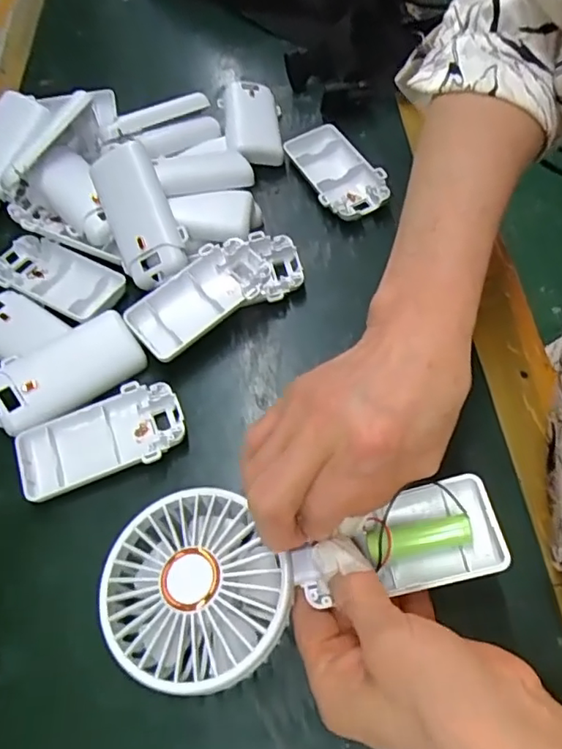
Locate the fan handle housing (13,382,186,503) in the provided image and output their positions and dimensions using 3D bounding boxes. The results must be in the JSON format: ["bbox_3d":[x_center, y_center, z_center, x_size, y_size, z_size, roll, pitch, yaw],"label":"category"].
[{"bbox_3d":[-0.105,0.040,0.325,0.095,0.015,0.049,-23,63,-8],"label":"fan handle housing"}]

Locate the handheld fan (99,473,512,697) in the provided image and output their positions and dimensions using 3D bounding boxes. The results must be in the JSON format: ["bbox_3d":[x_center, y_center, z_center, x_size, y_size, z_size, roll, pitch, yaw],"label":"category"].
[{"bbox_3d":[0.009,0.086,0.253,0.178,0.026,0.082,-9,61,-4],"label":"handheld fan"}]

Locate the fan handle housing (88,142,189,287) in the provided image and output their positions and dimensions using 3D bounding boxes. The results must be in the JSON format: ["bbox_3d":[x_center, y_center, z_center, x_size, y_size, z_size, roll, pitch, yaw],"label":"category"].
[{"bbox_3d":[-0.096,-0.108,0.372,0.042,0.021,0.097,-22,82,-8],"label":"fan handle housing"}]

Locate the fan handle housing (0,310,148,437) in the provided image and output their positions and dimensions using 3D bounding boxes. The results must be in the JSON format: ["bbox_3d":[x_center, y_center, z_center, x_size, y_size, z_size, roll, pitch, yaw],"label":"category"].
[{"bbox_3d":[-0.134,-0.003,0.342,0.092,0.018,0.047,-34,65,-14],"label":"fan handle housing"}]

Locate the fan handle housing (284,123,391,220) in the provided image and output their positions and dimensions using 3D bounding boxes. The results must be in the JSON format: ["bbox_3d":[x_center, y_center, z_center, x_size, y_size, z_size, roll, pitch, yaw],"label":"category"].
[{"bbox_3d":[0.042,-0.152,0.419,0.049,0.018,0.092,-27,62,-8],"label":"fan handle housing"}]

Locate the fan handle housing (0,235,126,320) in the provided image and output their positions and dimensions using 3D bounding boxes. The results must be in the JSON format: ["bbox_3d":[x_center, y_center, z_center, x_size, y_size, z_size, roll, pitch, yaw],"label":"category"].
[{"bbox_3d":[-0.157,-0.068,0.386,0.095,0.015,0.046,26,66,17],"label":"fan handle housing"}]

